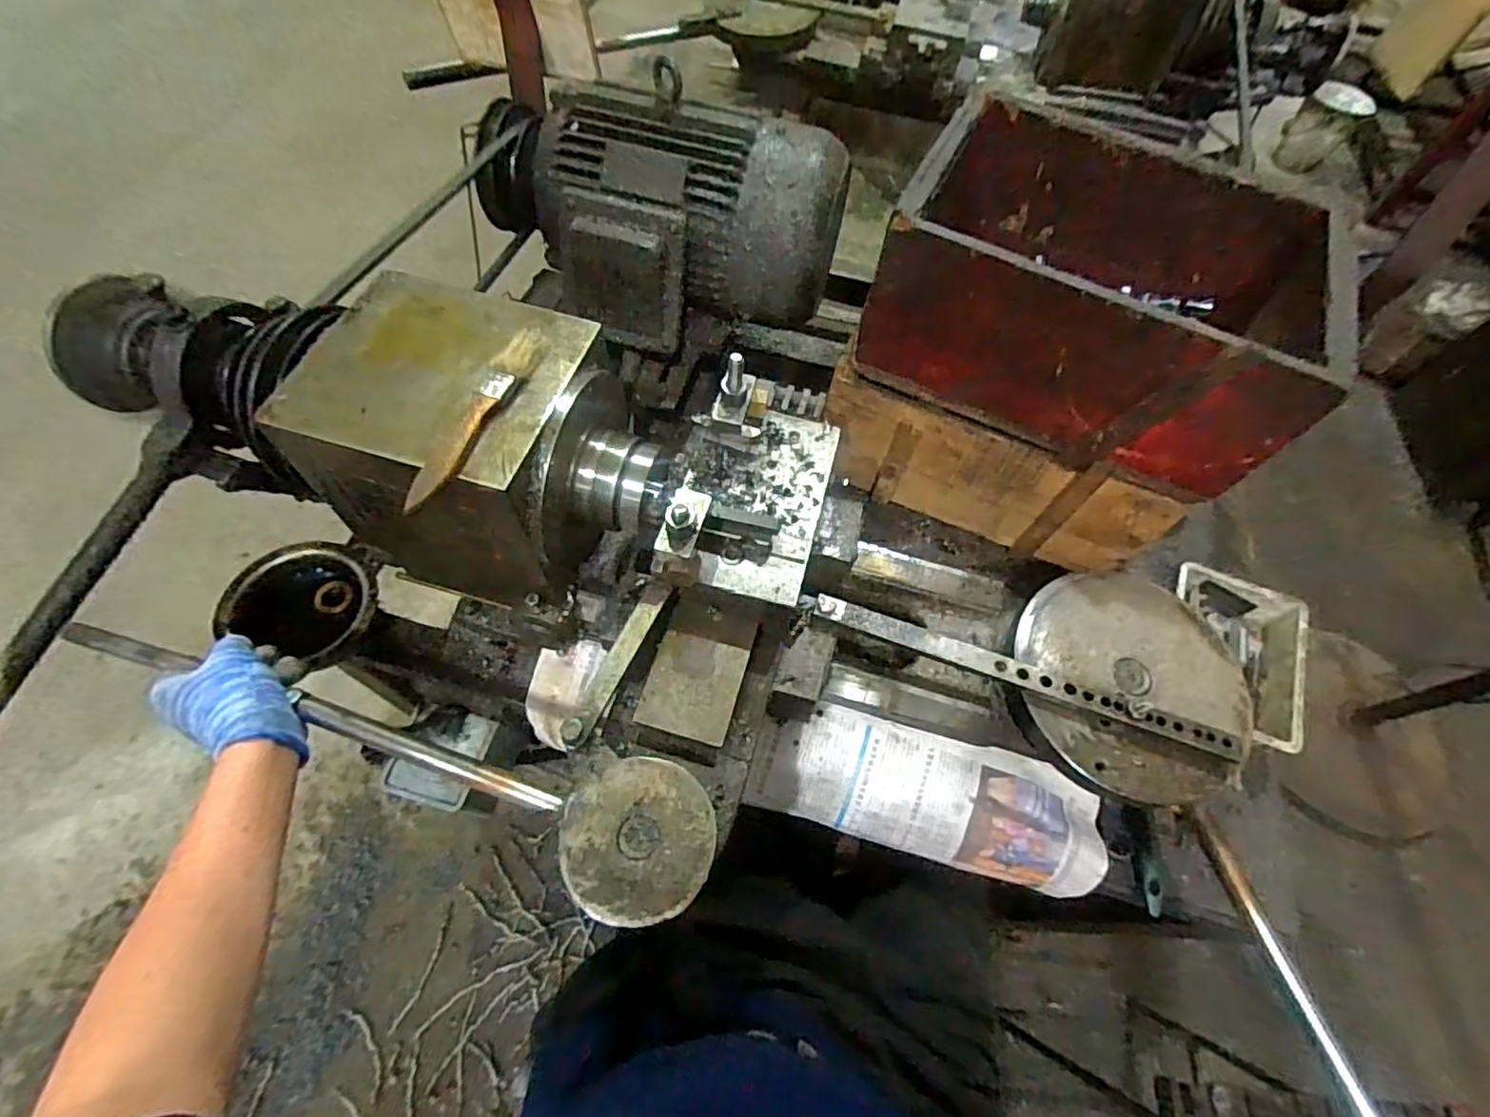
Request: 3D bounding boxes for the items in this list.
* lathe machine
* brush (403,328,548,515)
[{"bbox_3d":[0.002,0.083,0.534,0.761,0.342,0.372,13,60,-3],"label":"lathe machine"},{"bbox_3d":[-0.167,-0.092,0.398,0.022,0.010,0.152,19,60,7],"label":"brush"}]

